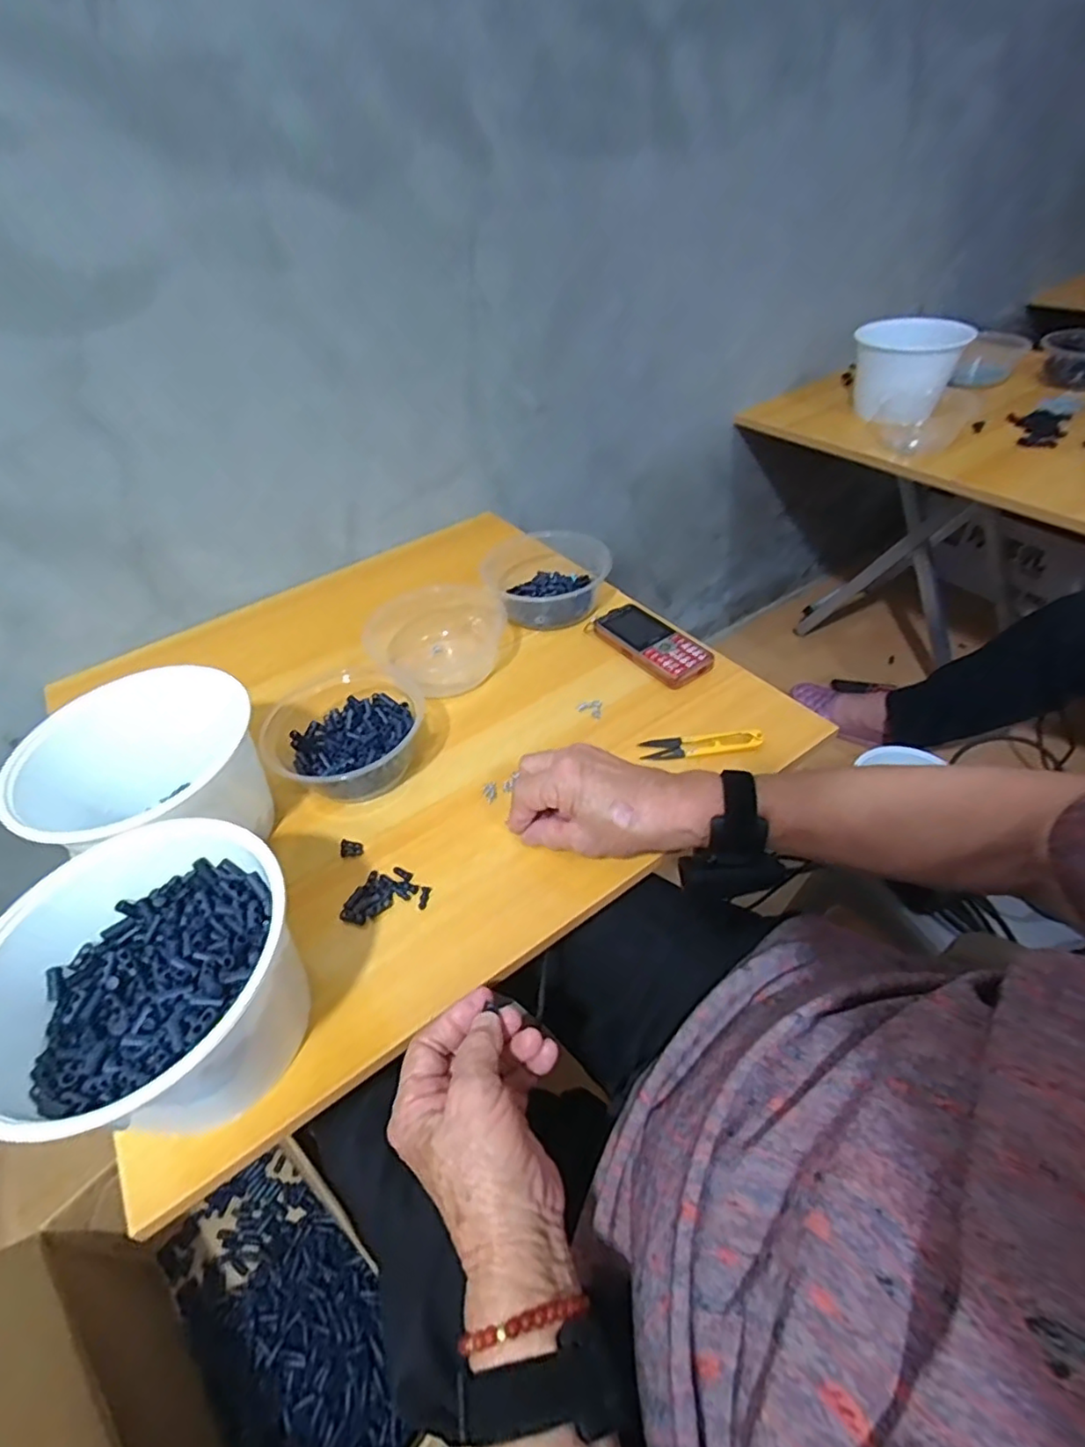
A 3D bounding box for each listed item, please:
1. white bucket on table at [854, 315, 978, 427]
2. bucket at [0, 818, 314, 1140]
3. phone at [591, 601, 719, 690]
[{"bbox_3d":[0.560,-0.542,0.946,0.151,0.113,0.127,6,46,13],"label":"white bucket on table"},{"bbox_3d":[-0.226,0.161,0.369,0.160,0.114,0.165,3,45,10],"label":"bucket"},{"bbox_3d":[0.113,-0.084,0.639,0.058,0.021,0.134,-29,49,-21],"label":"phone"}]

